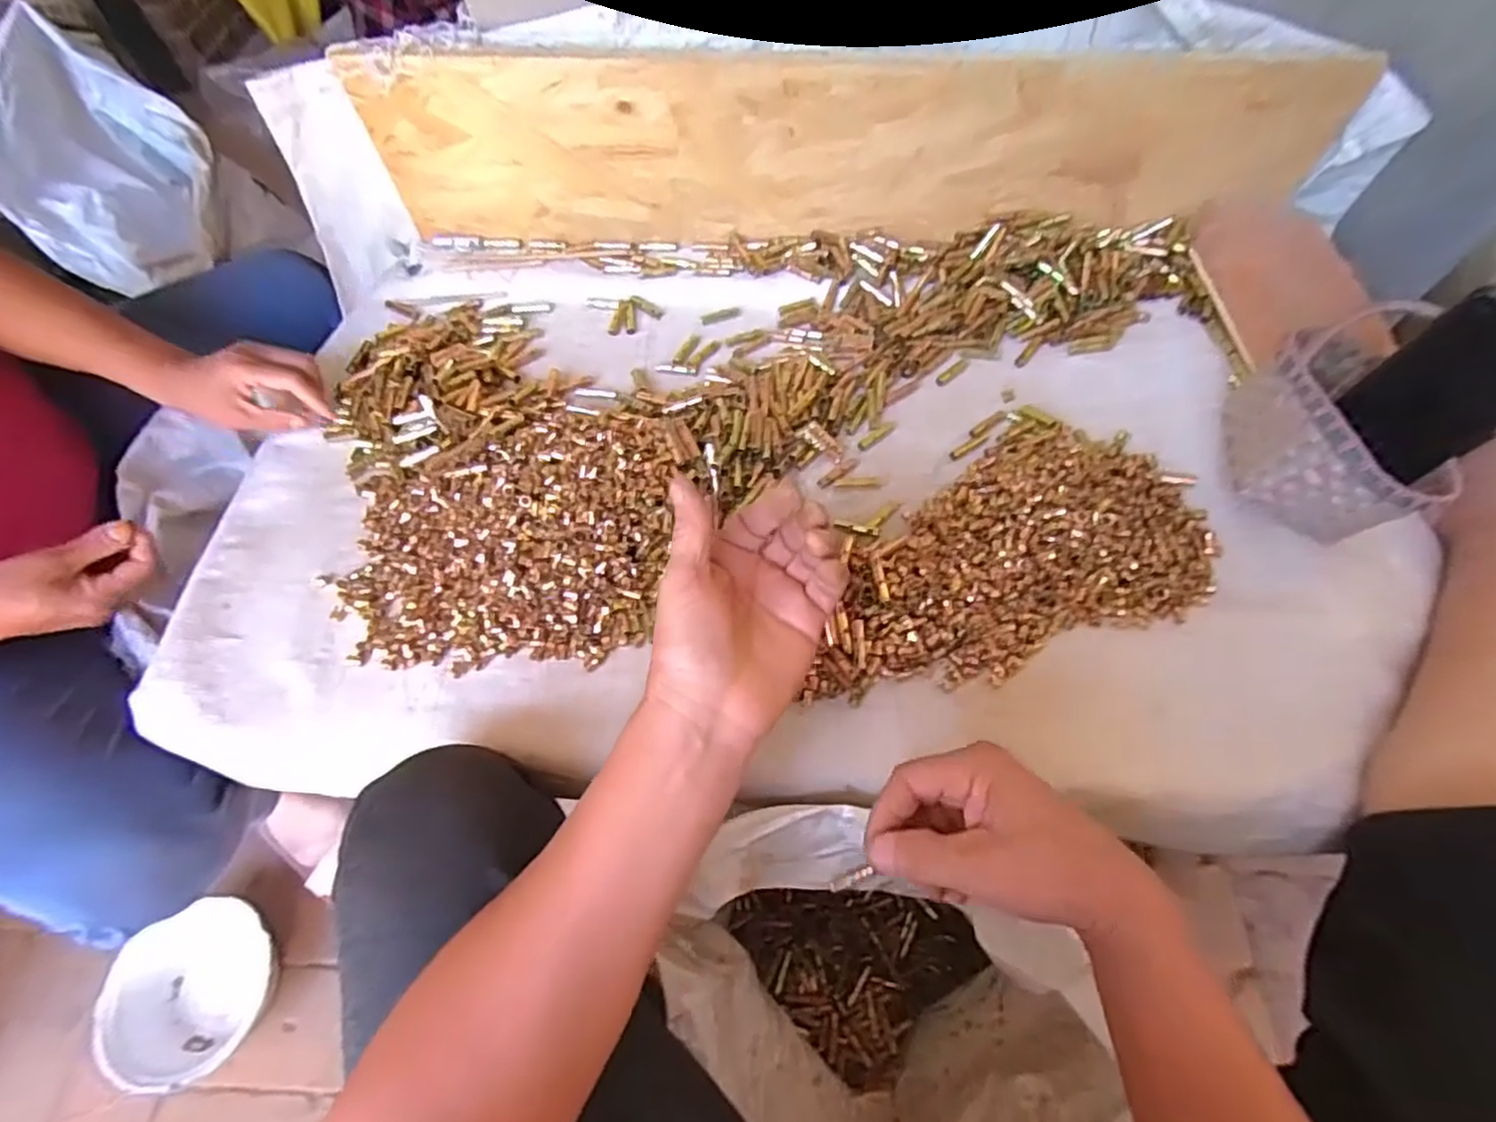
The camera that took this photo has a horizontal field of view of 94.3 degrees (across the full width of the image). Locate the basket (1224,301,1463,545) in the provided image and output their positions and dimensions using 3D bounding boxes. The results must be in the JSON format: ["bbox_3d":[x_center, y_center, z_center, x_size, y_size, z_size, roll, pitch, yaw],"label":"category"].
[{"bbox_3d":[0.424,-0.096,0.492,0.097,0.137,0.141,-39,67,-17],"label":"basket"}]

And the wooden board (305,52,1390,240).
[{"bbox_3d":[0.083,-0.390,0.677,0.885,0.193,0.034,2,62,4],"label":"wooden board"}]

